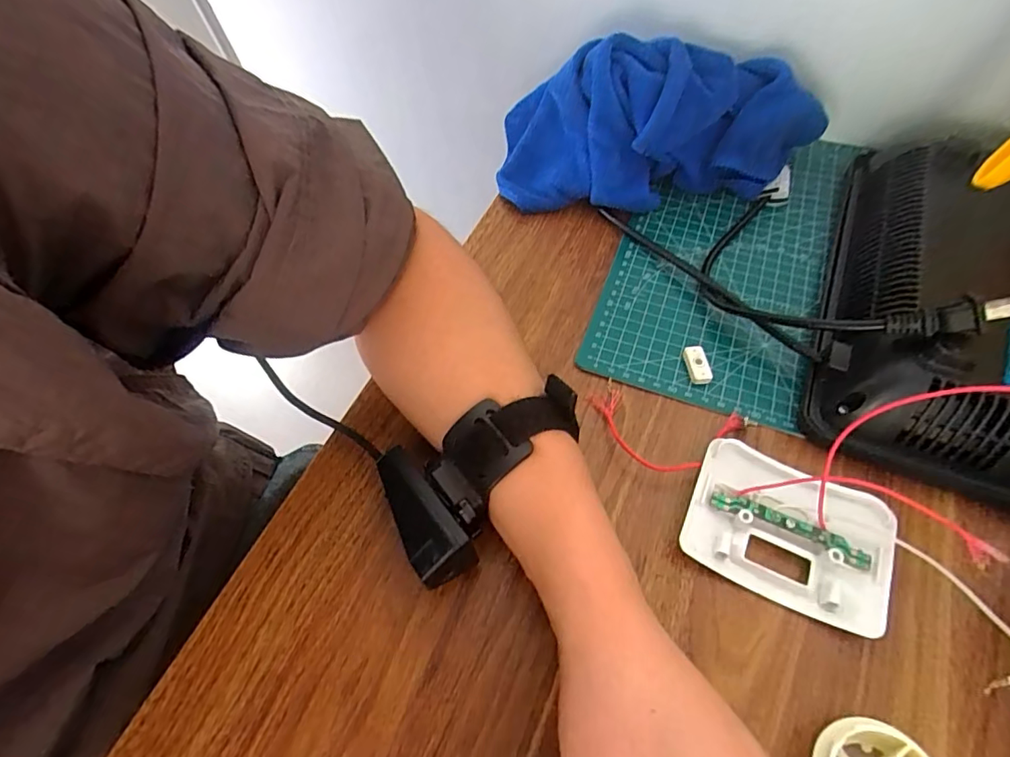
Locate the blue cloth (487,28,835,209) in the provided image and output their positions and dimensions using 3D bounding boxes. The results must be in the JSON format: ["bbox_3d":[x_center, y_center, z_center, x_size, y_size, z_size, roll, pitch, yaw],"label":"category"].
[{"bbox_3d":[0.116,-0.192,0.400,0.242,0.093,0.101,5,59,5],"label":"blue cloth"}]

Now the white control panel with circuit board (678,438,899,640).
[{"bbox_3d":[0.149,0.080,0.278,0.099,0.017,0.072,21,62,14],"label":"white control panel with circuit board"}]

